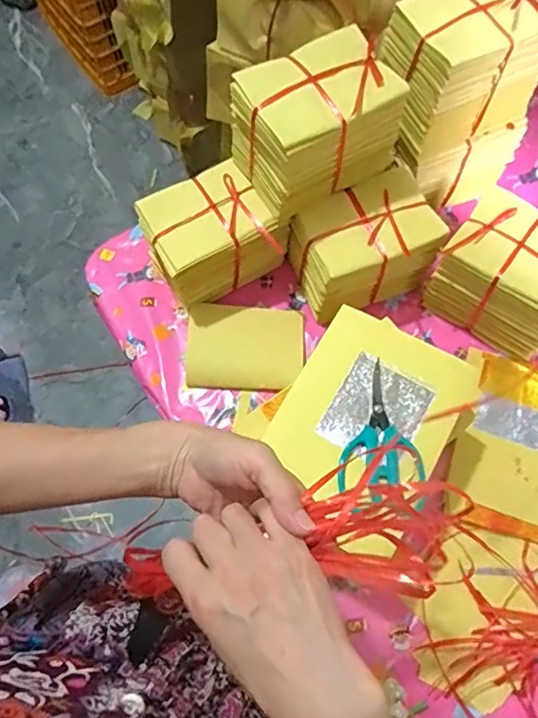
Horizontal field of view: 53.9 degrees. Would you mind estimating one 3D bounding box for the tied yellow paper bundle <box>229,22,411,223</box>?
[{"bbox_3d":[0.055,-0.276,0.628,0.173,0.128,0.119,-31,72,-9],"label":"tied yellow paper bundle"}]

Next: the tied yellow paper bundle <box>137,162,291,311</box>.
[{"bbox_3d":[-0.074,-0.158,0.719,0.165,0.131,0.134,-31,72,-9],"label":"tied yellow paper bundle"}]

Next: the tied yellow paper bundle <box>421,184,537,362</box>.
[{"bbox_3d":[0.310,-0.104,0.684,0.164,0.134,0.126,39,75,14],"label":"tied yellow paper bundle"}]

